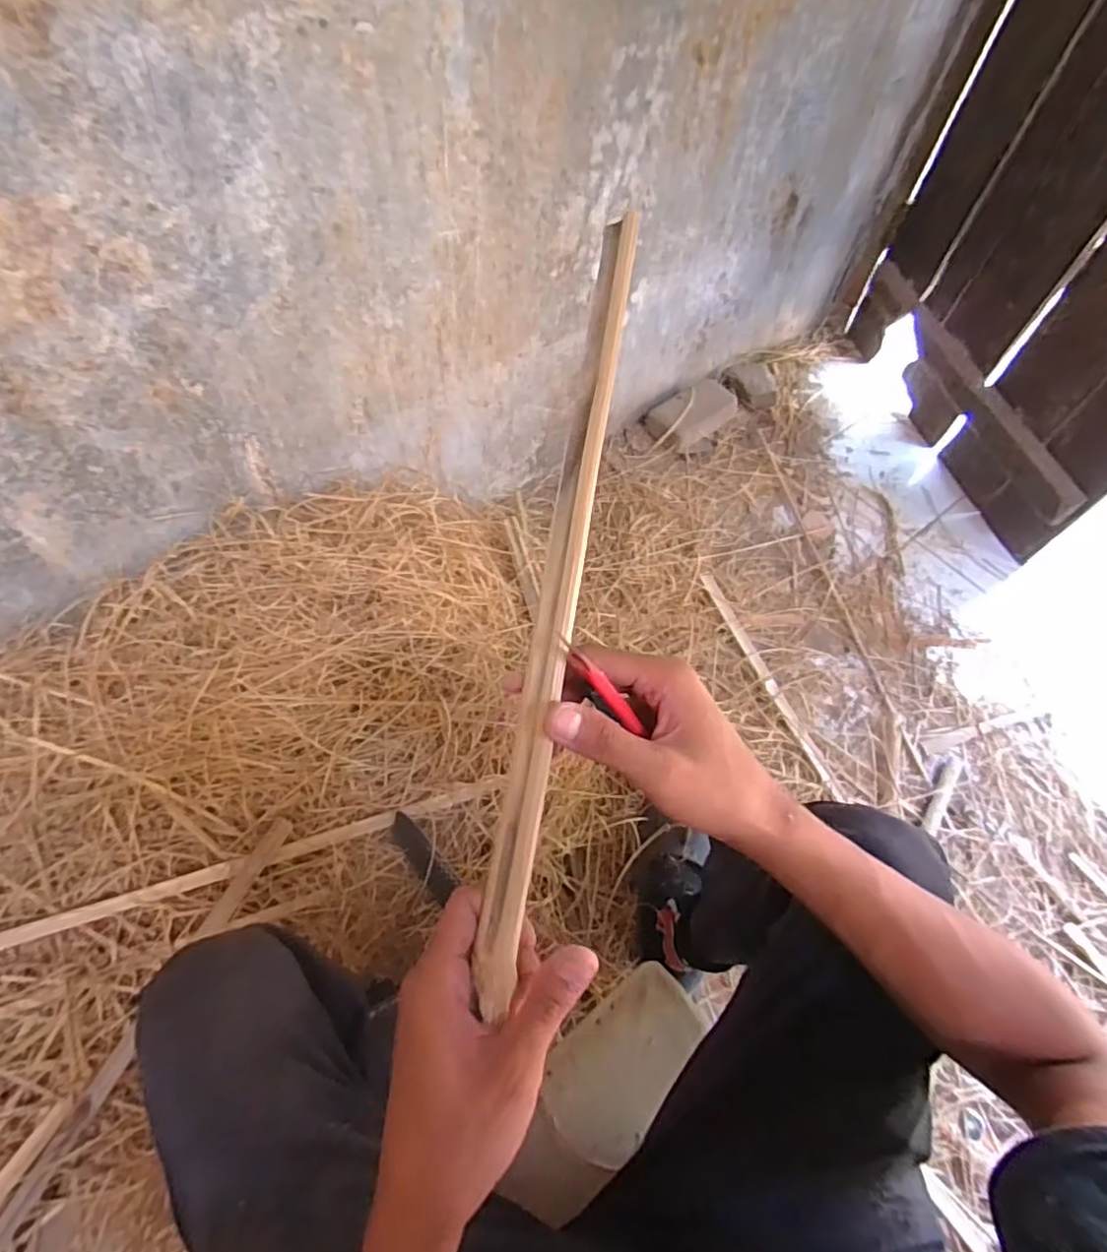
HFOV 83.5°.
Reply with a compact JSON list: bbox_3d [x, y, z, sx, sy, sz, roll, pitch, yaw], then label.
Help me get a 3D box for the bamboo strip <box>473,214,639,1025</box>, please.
[{"bbox_3d":[0.003,-0.017,0.326,0.020,0.017,0.406,10,85,2],"label":"bamboo strip"}]

